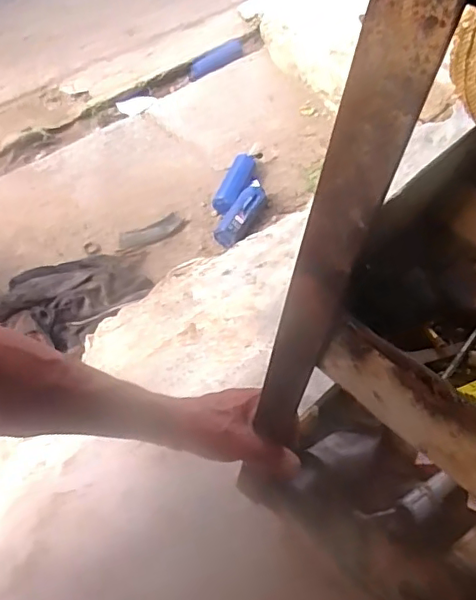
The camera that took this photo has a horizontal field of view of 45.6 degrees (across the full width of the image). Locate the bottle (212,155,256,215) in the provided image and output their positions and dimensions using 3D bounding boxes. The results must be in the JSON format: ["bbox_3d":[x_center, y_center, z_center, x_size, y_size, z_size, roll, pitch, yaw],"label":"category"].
[{"bbox_3d":[-0.004,-0.310,1.501,0.073,0.058,0.217,19,56,5],"label":"bottle"}]

